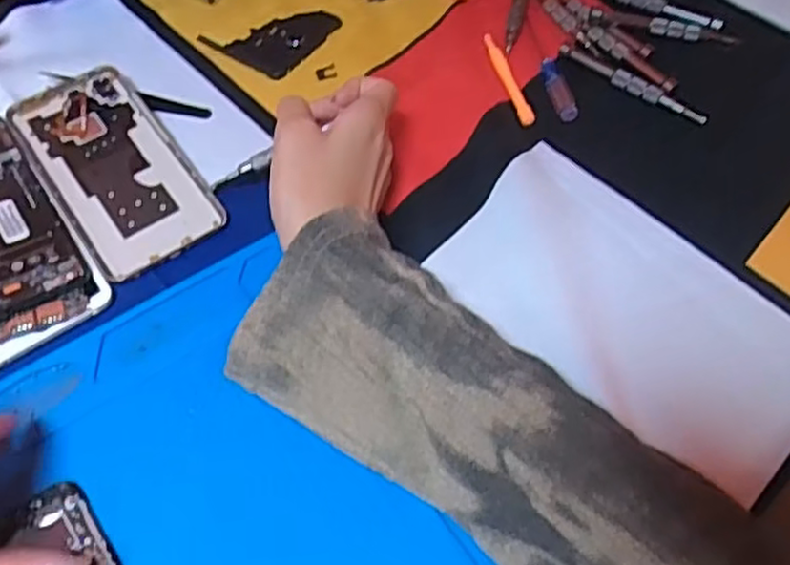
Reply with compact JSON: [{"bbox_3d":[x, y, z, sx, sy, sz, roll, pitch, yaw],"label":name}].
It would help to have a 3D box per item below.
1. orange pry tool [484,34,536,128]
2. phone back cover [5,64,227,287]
[{"bbox_3d":[0.073,-0.132,0.471,0.010,0.004,0.084,-12,58,-6],"label":"orange pry tool"},{"bbox_3d":[-0.168,-0.070,0.436,0.073,0.011,0.151,-32,62,-18],"label":"phone back cover"}]

